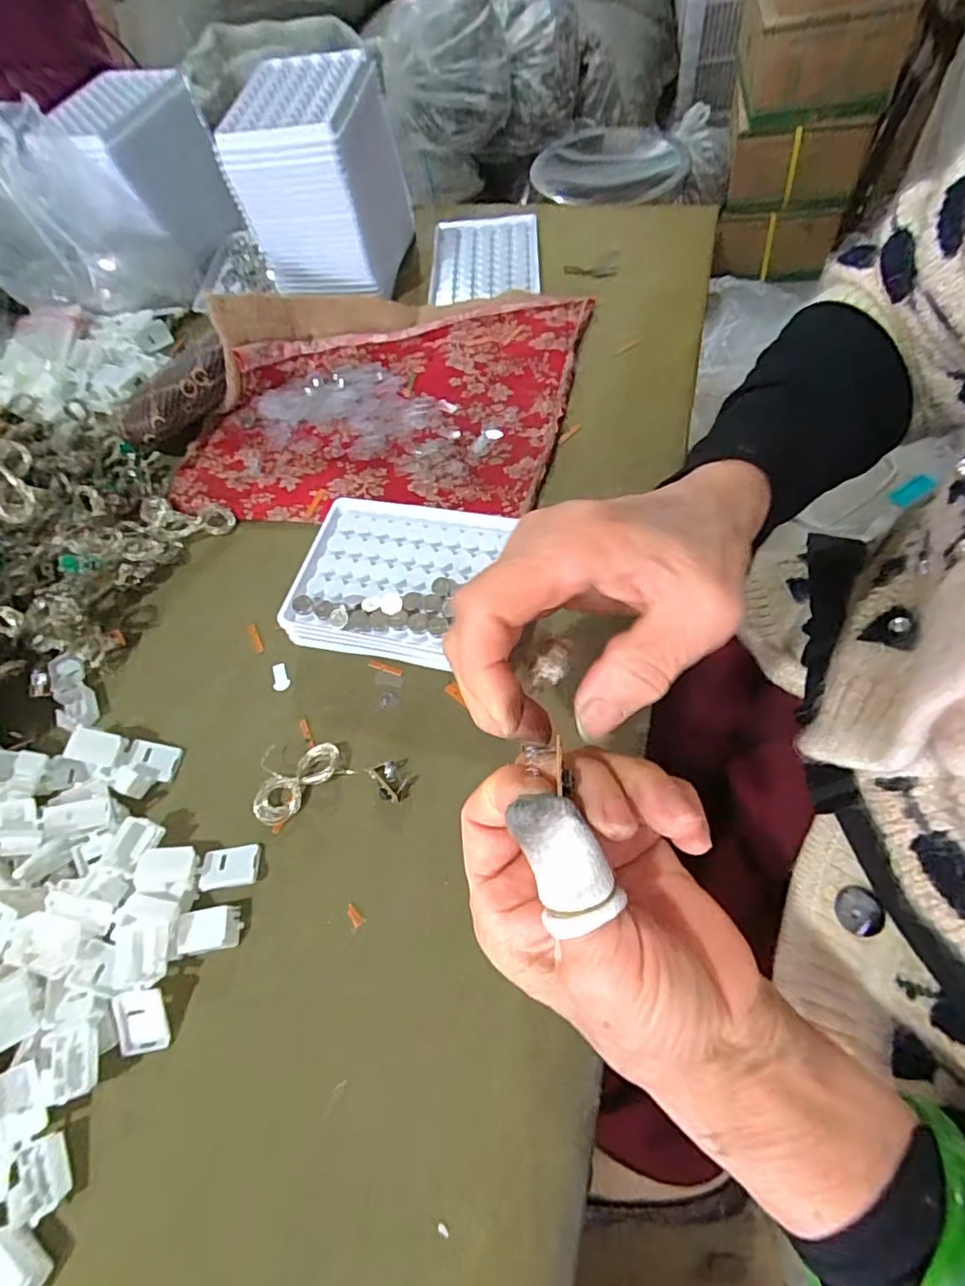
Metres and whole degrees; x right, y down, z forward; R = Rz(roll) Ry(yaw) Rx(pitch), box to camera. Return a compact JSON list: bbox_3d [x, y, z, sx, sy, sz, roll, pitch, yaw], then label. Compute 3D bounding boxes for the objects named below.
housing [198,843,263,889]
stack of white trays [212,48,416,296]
[{"bbox_3d":[-0.125,0.111,0.297,0.028,0.006,0.019,-11,60,1],"label":"housing"},{"bbox_3d":[-0.129,-0.374,0.486,0.093,0.121,0.135,7,62,12],"label":"stack of white trays"}]

